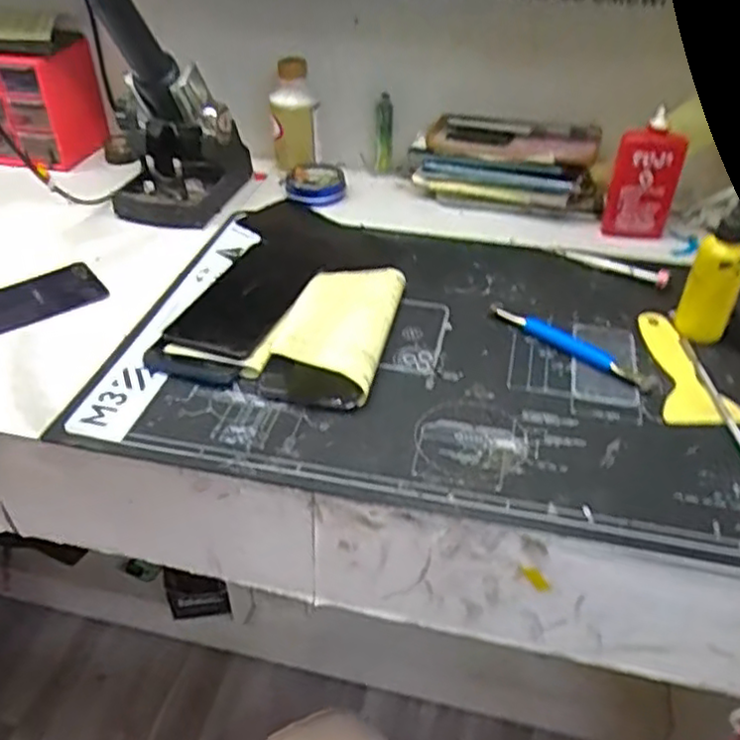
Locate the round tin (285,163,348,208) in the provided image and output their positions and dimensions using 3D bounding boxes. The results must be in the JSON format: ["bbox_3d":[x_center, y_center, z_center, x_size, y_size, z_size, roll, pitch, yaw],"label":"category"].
[{"bbox_3d":[-0.057,-0.198,0.747,0.062,0.021,0.061,0,40,0],"label":"round tin"}]

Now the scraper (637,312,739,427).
[{"bbox_3d":[0.229,-0.005,0.514,0.053,0.004,0.124,2,40,2],"label":"scraper"}]

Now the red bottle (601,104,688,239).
[{"bbox_3d":[0.249,-0.171,0.638,0.057,0.104,0.025,14,42,16],"label":"red bottle"}]

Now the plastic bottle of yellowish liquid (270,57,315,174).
[{"bbox_3d":[-0.083,-0.269,0.754,0.043,0.121,0.048,-7,41,-9],"label":"plastic bottle of yellowish liquid"}]

